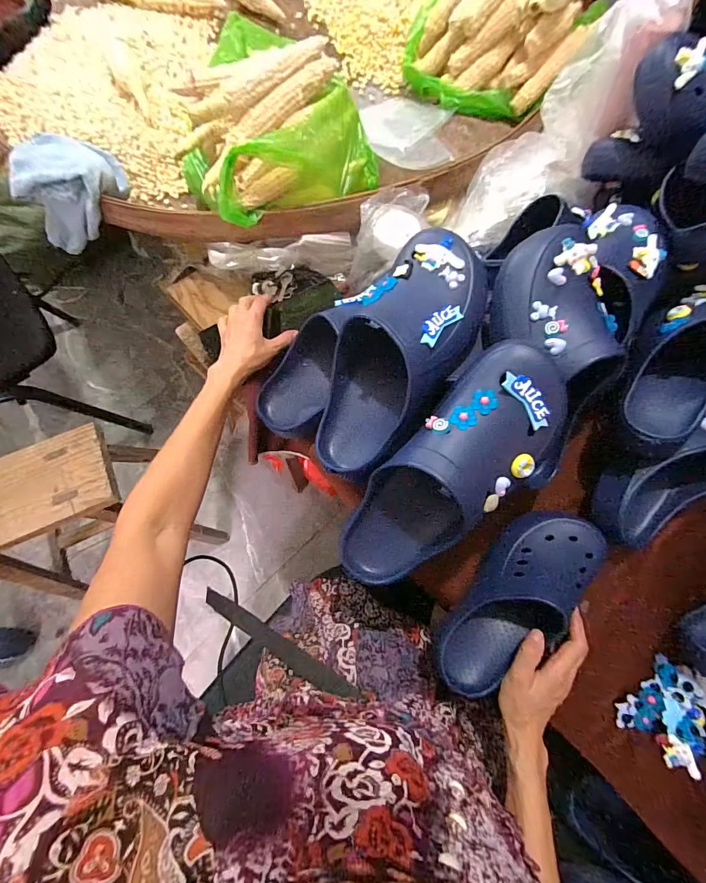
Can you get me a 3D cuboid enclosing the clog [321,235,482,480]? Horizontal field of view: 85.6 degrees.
[{"bbox_3d":[0.045,-0.097,0.412,0.138,0.083,0.288,29,93,9],"label":"clog"}]

